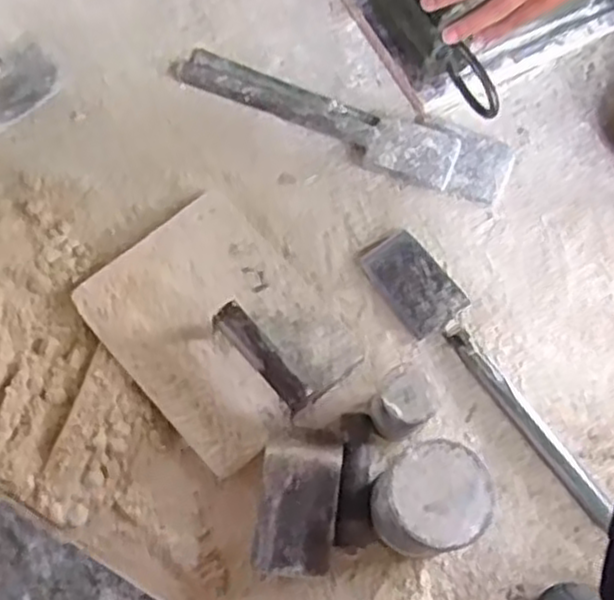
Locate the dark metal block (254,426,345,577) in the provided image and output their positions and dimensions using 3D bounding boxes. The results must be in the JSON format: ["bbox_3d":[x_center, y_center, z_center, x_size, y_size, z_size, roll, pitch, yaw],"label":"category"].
[{"bbox_3d":[-0.006,0.159,0.587,0.062,0.054,0.111,5,67,2],"label":"dark metal block"}]

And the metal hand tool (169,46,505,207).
[{"bbox_3d":[0.029,-0.170,0.731,0.334,0.023,0.068,20,71,6],"label":"metal hand tool"}]

